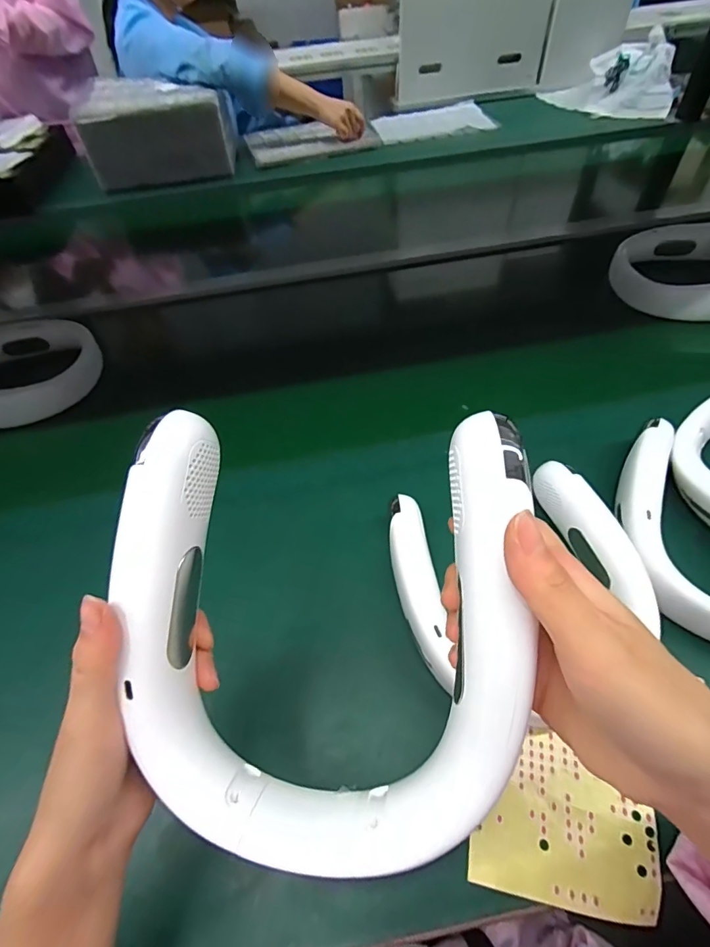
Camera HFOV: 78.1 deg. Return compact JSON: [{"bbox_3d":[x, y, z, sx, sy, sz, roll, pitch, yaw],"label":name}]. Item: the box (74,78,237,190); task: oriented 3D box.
[{"bbox_3d":[-0.474,-0.859,1.089,0.331,0.148,0.254,-12,54,-4],"label":"box"}]

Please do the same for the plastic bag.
[{"bbox_3d":[0.680,-1.054,1.172,0.320,0.110,0.270,5,54,8],"label":"plastic bag"}]

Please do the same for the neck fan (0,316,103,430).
[{"bbox_3d":[-0.485,-0.136,0.614,0.192,0.060,0.204,18,57,17],"label":"neck fan"}]

